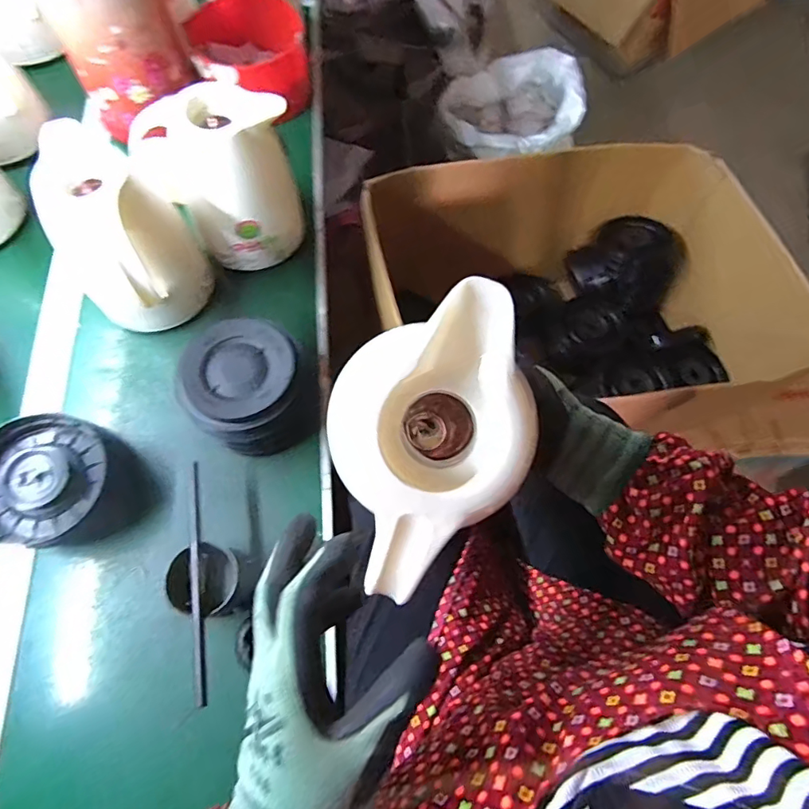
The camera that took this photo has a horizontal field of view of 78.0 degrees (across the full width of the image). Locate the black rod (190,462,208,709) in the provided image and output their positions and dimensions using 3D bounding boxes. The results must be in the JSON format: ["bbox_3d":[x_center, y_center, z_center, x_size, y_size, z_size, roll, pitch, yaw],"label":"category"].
[{"bbox_3d":[-0.200,0.171,0.480,0.011,0.004,0.210,12,58,-45],"label":"black rod"}]

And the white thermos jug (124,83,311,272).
[{"bbox_3d":[-0.219,-0.270,0.617,0.167,0.169,0.126,-16,70,-8],"label":"white thermos jug"}]

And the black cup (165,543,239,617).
[{"bbox_3d":[-0.199,0.175,0.503,0.058,0.052,0.061,1,68,-2],"label":"black cup"}]

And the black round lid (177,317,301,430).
[{"bbox_3d":[-0.184,-0.040,0.553,0.125,0.024,0.126,1,68,-2],"label":"black round lid"}]

